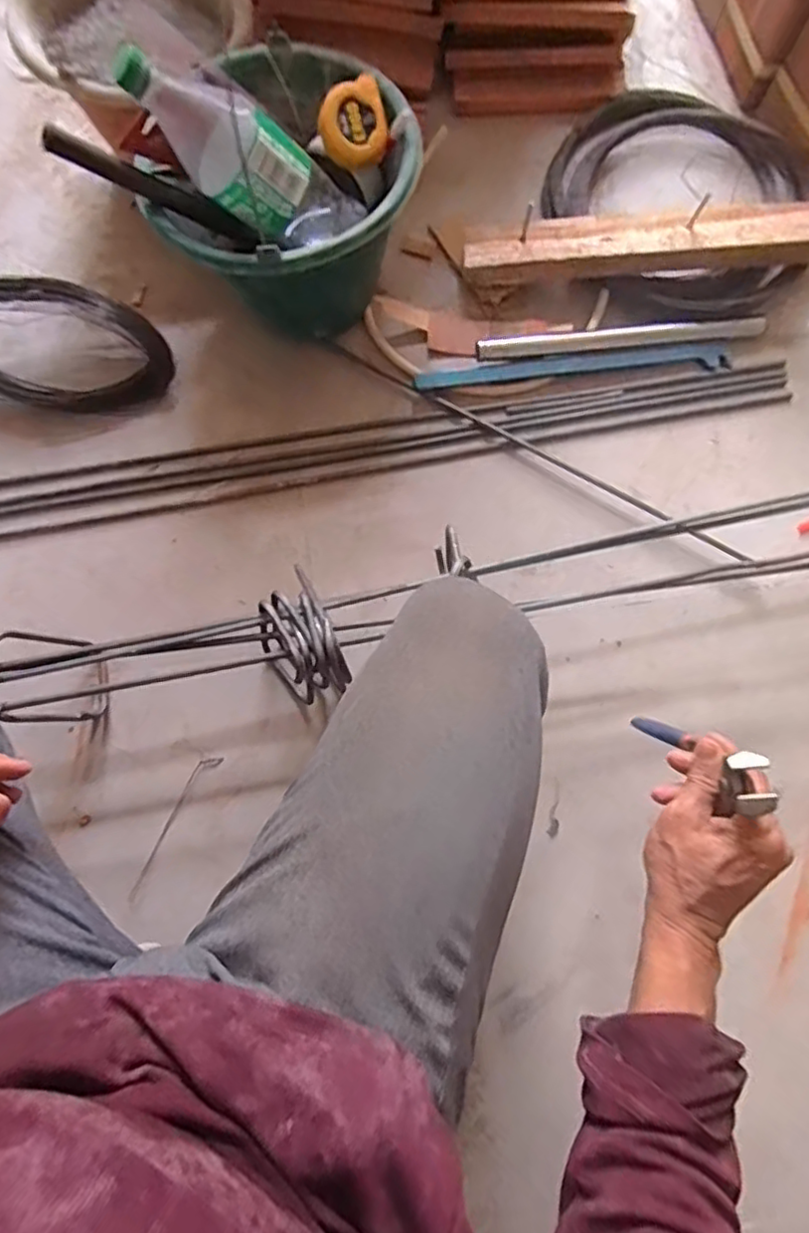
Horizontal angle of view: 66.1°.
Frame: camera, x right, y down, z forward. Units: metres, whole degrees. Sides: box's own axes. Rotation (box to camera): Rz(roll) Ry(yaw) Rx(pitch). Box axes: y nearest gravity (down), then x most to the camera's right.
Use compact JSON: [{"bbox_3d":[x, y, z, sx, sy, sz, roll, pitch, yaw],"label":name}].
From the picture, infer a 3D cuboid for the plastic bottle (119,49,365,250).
[{"bbox_3d":[-0.149,-0.419,0.585,0.236,0.084,0.094,18,75,-35],"label":"plastic bottle"}]

